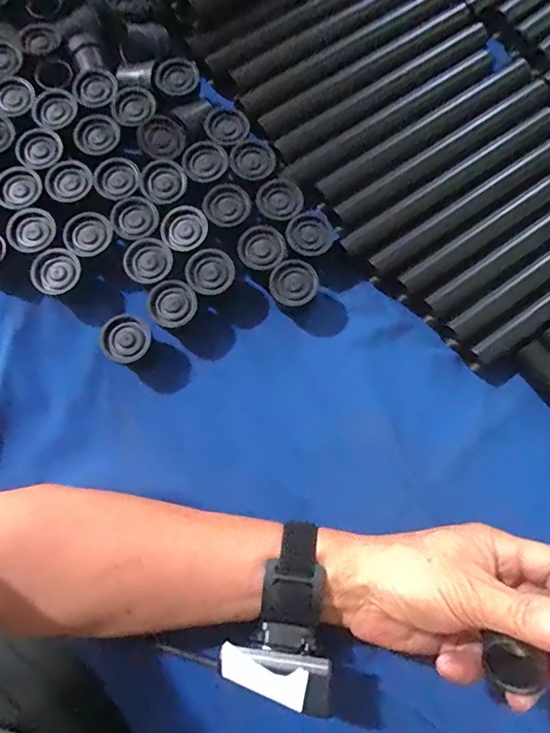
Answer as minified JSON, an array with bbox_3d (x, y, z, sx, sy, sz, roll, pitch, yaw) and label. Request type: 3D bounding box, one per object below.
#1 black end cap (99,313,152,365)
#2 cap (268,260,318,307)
[{"bbox_3d":[-0.107,-0.018,0.347,0.034,0.029,0.033,0,77,-1],"label":"black end cap"},{"bbox_3d":[0.013,-0.060,0.357,0.034,0.028,0.033,0,77,-1],"label":"cap"}]

